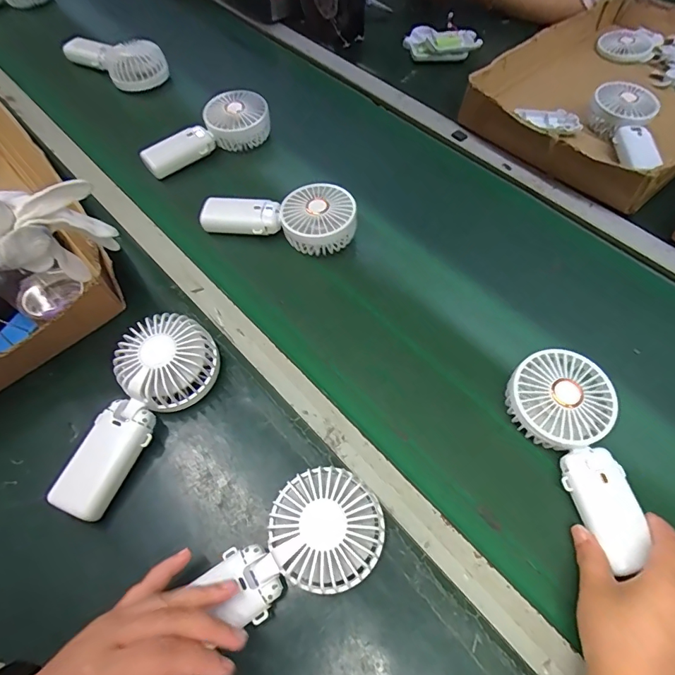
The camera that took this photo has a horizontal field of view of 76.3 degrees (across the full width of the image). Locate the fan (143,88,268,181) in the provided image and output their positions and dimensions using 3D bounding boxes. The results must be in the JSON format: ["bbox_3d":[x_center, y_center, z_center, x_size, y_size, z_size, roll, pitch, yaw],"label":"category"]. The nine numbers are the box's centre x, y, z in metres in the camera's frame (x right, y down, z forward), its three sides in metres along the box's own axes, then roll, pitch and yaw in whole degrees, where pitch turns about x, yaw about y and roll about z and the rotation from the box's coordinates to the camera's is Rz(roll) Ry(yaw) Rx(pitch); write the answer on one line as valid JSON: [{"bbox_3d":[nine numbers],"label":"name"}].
[{"bbox_3d":[-0.178,-0.277,0.597,0.077,0.048,0.183,38,64,21],"label":"fan"}]

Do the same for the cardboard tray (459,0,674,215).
[{"bbox_3d":[0.456,-0.406,0.688,0.318,0.069,0.537,40,65,22],"label":"cardboard tray"}]

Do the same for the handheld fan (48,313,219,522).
[{"bbox_3d":[-0.169,0.066,0.375,0.081,0.053,0.177,13,59,7],"label":"handheld fan"}]

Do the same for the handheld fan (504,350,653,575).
[{"bbox_3d":[0.212,0.097,0.375,0.084,0.034,0.172,-13,66,-5],"label":"handheld fan"}]

